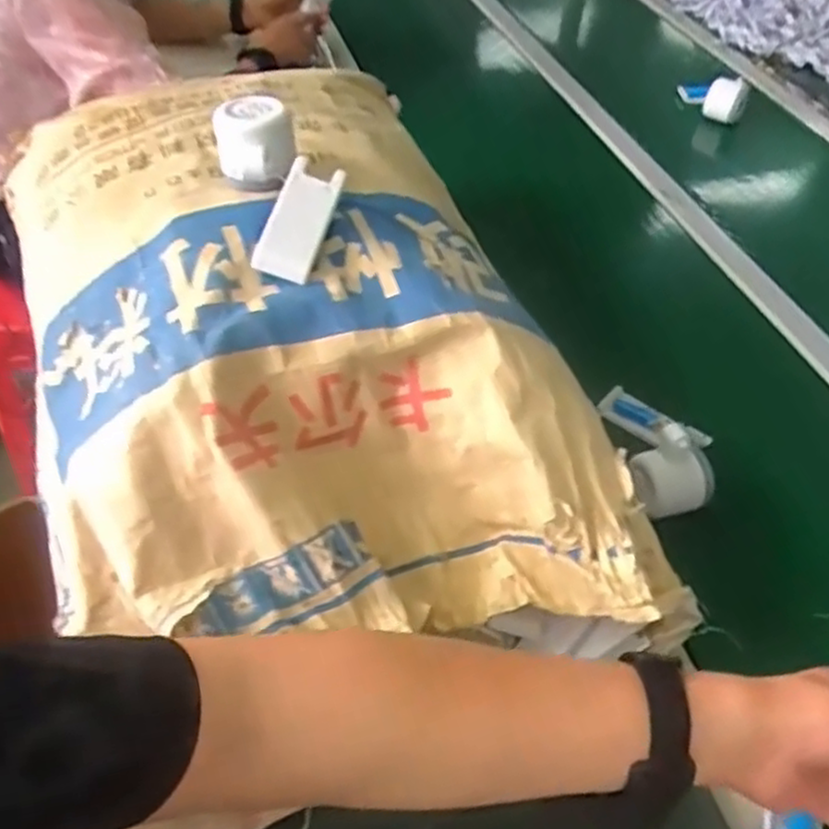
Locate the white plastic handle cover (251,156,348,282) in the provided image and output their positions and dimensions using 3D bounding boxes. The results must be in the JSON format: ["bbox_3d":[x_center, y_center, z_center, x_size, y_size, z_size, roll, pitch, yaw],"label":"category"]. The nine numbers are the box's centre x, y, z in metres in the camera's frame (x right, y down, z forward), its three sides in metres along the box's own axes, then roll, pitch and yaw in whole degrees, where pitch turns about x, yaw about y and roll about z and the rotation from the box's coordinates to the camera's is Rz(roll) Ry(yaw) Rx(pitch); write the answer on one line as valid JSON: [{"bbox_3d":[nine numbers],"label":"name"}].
[{"bbox_3d":[-0.081,-0.139,0.512,0.042,0.024,0.096,12,66,9],"label":"white plastic handle cover"}]

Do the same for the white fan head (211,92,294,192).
[{"bbox_3d":[-0.124,-0.206,0.559,0.054,0.047,0.068,-13,50,-14],"label":"white fan head"}]

